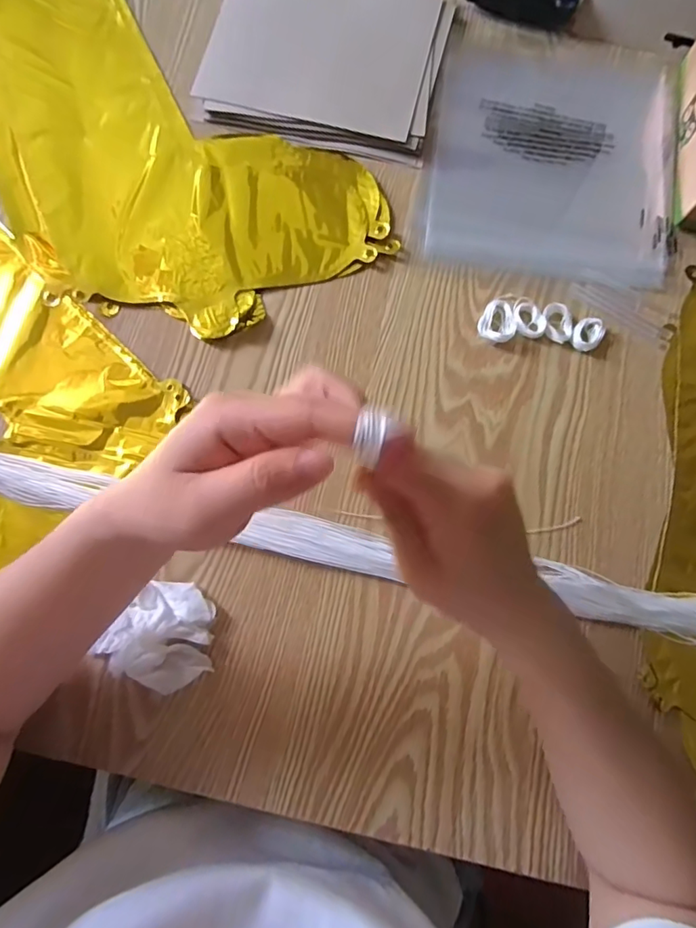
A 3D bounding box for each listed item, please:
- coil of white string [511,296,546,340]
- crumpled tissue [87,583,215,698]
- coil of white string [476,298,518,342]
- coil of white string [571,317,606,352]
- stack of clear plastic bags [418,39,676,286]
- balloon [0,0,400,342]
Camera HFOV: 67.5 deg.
[{"bbox_3d":[0.147,-0.118,0.423,0.029,0.009,0.030,0,78,-2],"label":"coil of white string"},{"bbox_3d":[-0.132,0.118,0.356,0.075,0.019,0.070,0,78,-2],"label":"crumpled tissue"},{"bbox_3d":[0.122,-0.116,0.422,0.029,0.007,0.037,21,78,3],"label":"coil of white string"},{"bbox_3d":[0.193,-0.104,0.420,0.023,0.009,0.030,29,78,5],"label":"coil of white string"},{"bbox_3d":[0.181,-0.270,0.461,0.215,0.008,0.230,6,77,0],"label":"stack of clear plastic bags"},{"bbox_3d":[-0.184,-0.290,0.446,0.252,0.017,0.421,-36,81,-9],"label":"balloon"}]

